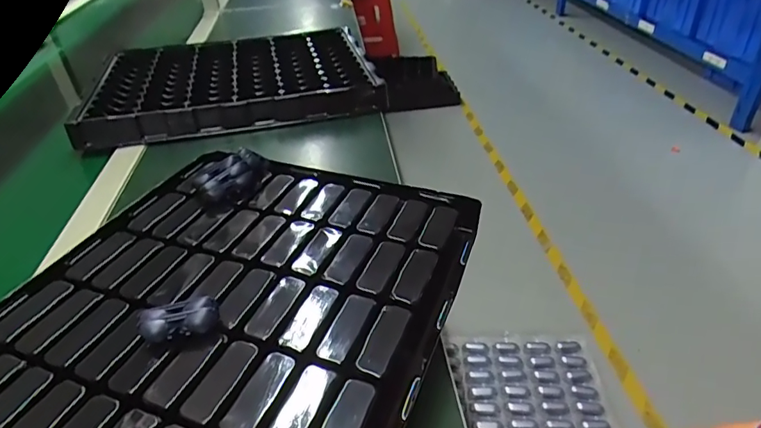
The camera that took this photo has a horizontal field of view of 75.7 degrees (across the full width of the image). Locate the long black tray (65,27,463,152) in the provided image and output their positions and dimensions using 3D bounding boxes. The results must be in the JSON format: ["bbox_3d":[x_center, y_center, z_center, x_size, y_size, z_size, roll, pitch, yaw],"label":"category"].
[{"bbox_3d":[-0.252,-0.240,0.849,0.461,0.039,0.354,-13,39,-10],"label":"long black tray"}]

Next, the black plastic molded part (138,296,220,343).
[{"bbox_3d":[-0.150,0.082,0.367,0.055,0.024,0.021,-13,39,-10],"label":"black plastic molded part"}]

